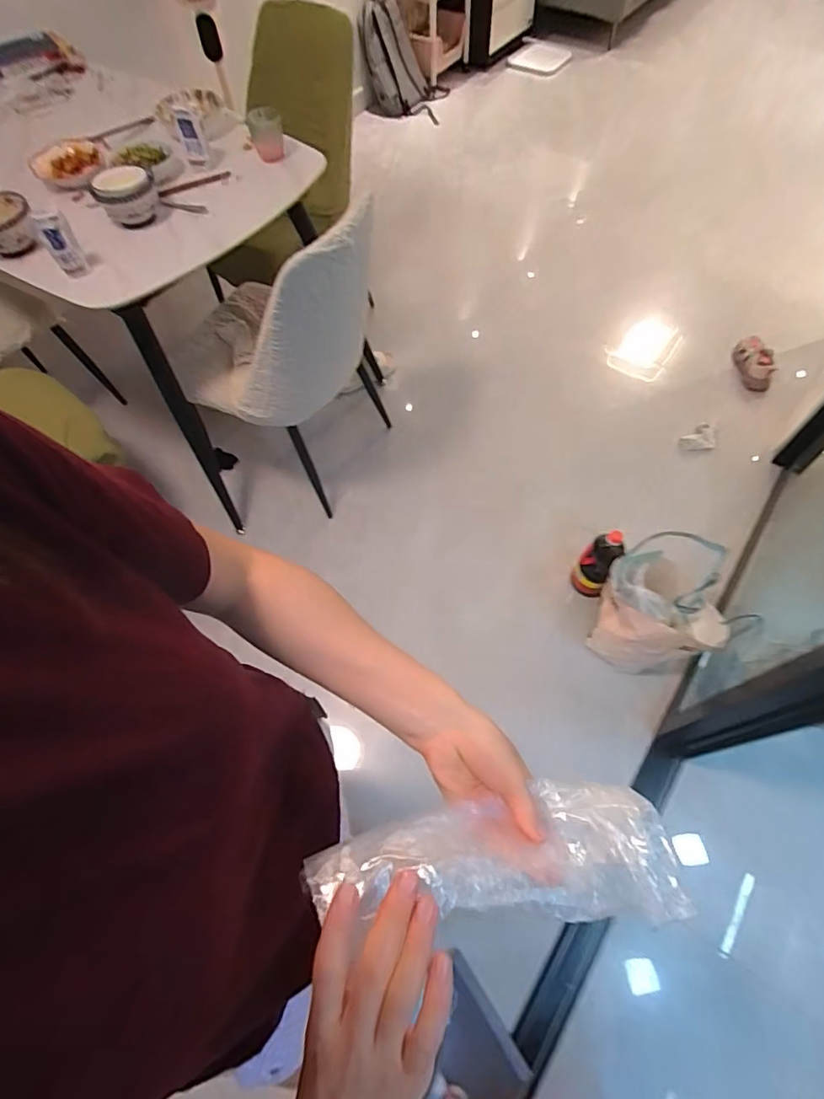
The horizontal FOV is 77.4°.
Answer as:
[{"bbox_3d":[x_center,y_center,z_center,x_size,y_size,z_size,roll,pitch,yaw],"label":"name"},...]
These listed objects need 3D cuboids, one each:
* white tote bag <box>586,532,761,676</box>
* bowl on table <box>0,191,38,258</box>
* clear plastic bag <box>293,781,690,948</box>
[{"bbox_3d":[0.638,0.168,1.333,0.264,0.345,0.299,-28,64,-12],"label":"white tote bag"},{"bbox_3d":[-0.871,-0.689,1.094,0.128,0.070,0.128,-1,62,2],"label":"bowl on table"},{"bbox_3d":[0.062,0.211,0.359,0.255,0.048,0.087,7,60,-15],"label":"clear plastic bag"}]

